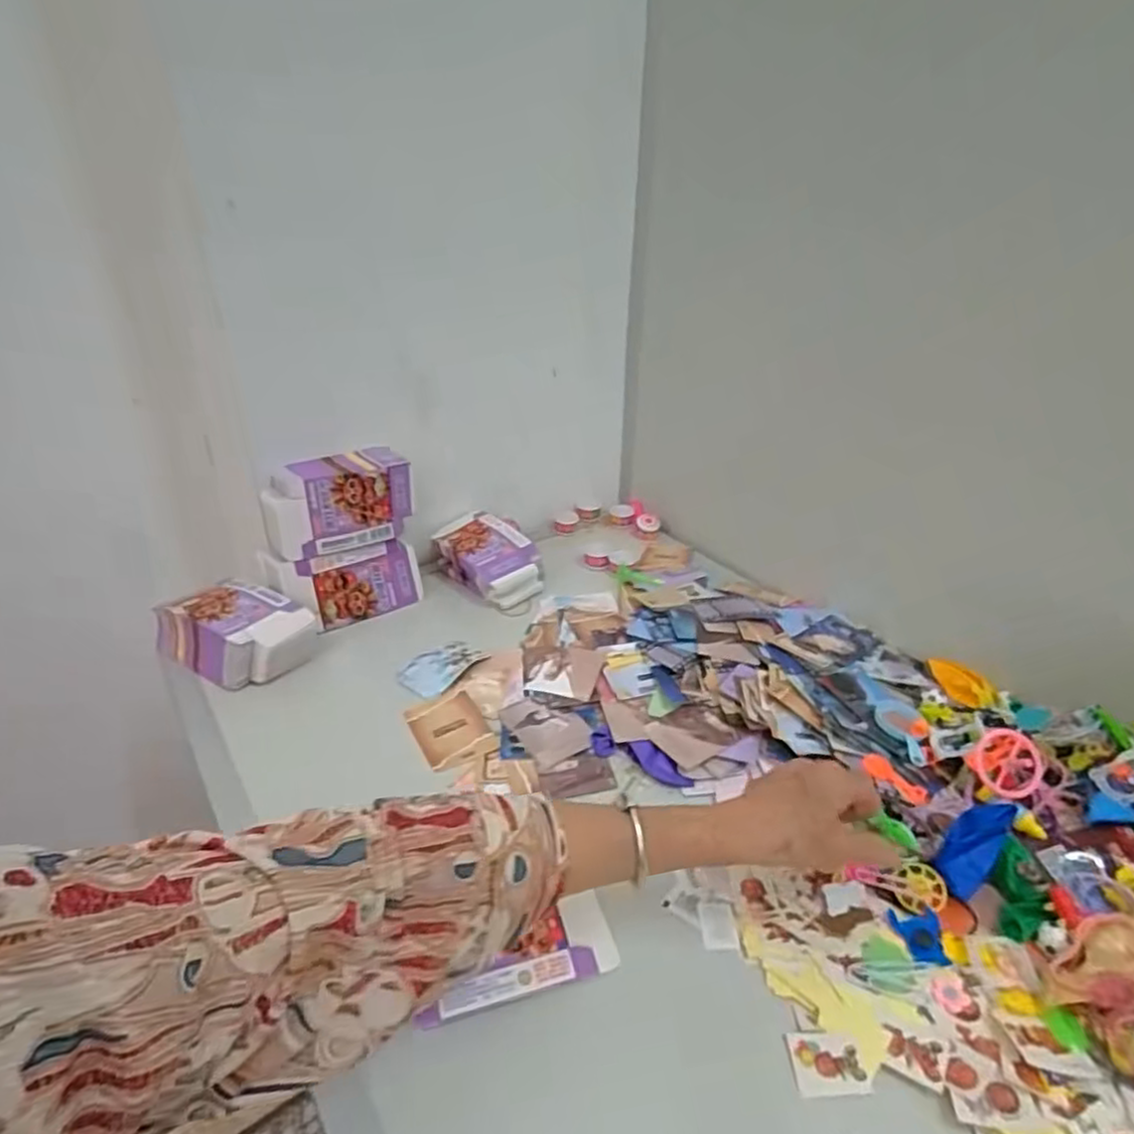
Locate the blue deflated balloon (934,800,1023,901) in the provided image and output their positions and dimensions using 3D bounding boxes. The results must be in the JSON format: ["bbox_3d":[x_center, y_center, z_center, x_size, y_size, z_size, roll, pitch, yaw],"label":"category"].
[{"bbox_3d":[0.289,0.196,0.487,0.077,0.023,0.030,-46,46,-13],"label":"blue deflated balloon"}]

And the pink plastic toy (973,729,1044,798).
[{"bbox_3d":[0.336,0.151,0.530,0.050,0.025,0.050,-22,46,26],"label":"pink plastic toy"}]

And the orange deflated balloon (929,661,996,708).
[{"bbox_3d":[0.375,0.109,0.656,0.033,0.006,0.072,-30,35,4],"label":"orange deflated balloon"}]

